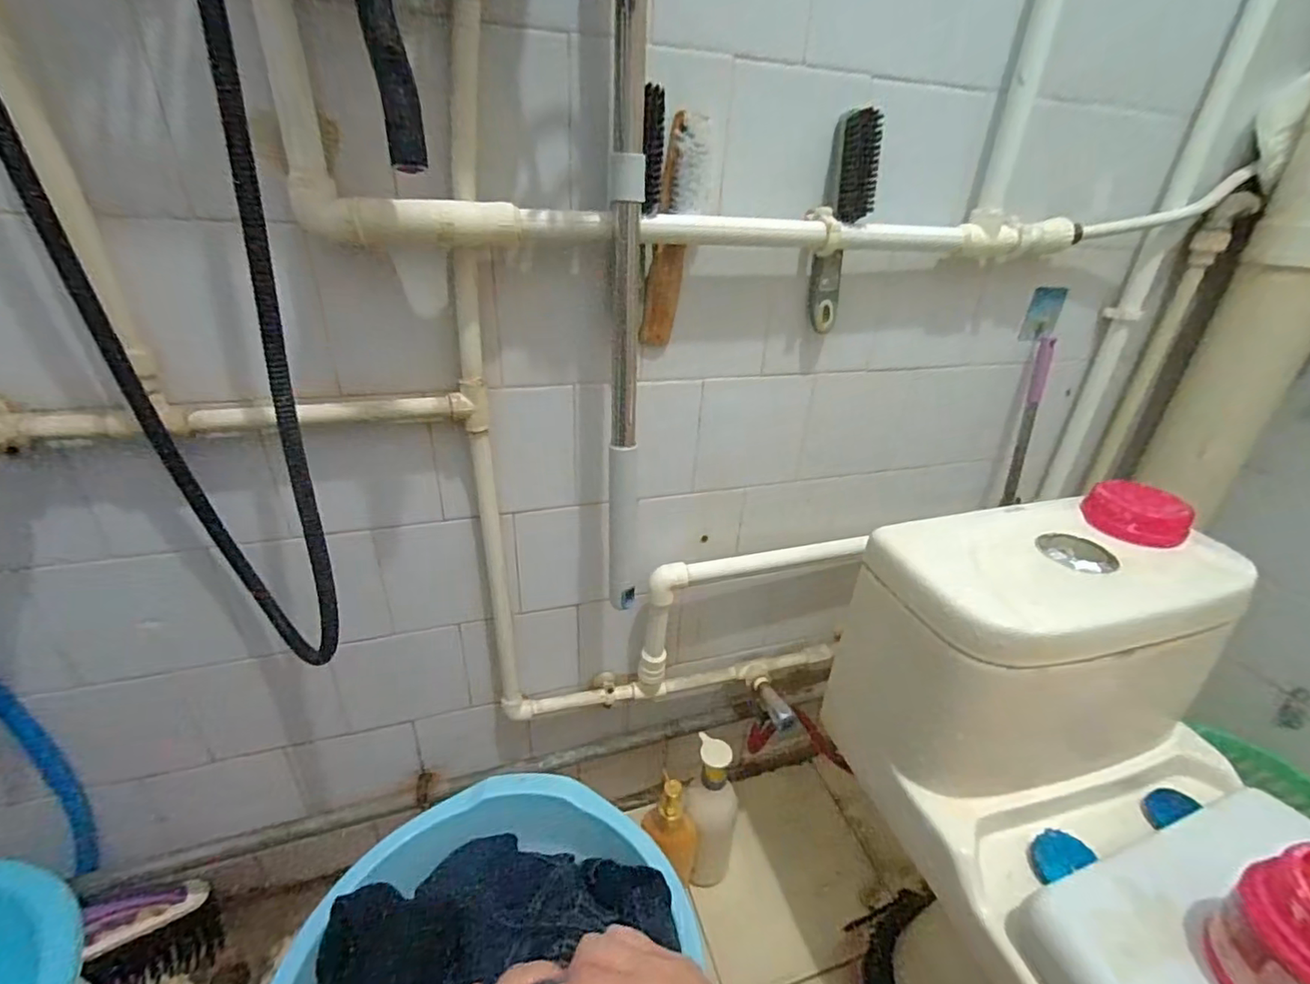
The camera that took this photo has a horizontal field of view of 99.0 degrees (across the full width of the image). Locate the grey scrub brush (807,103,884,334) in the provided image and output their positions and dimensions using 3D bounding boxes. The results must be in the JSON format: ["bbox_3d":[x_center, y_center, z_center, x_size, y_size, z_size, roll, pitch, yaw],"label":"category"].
[{"bbox_3d":[0.198,-0.280,0.594,0.044,0.207,0.032,-1,29,-8],"label":"grey scrub brush"}]

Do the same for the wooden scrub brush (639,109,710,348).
[{"bbox_3d":[0.019,-0.250,0.553,0.050,0.203,0.027,12,30,16],"label":"wooden scrub brush"}]

